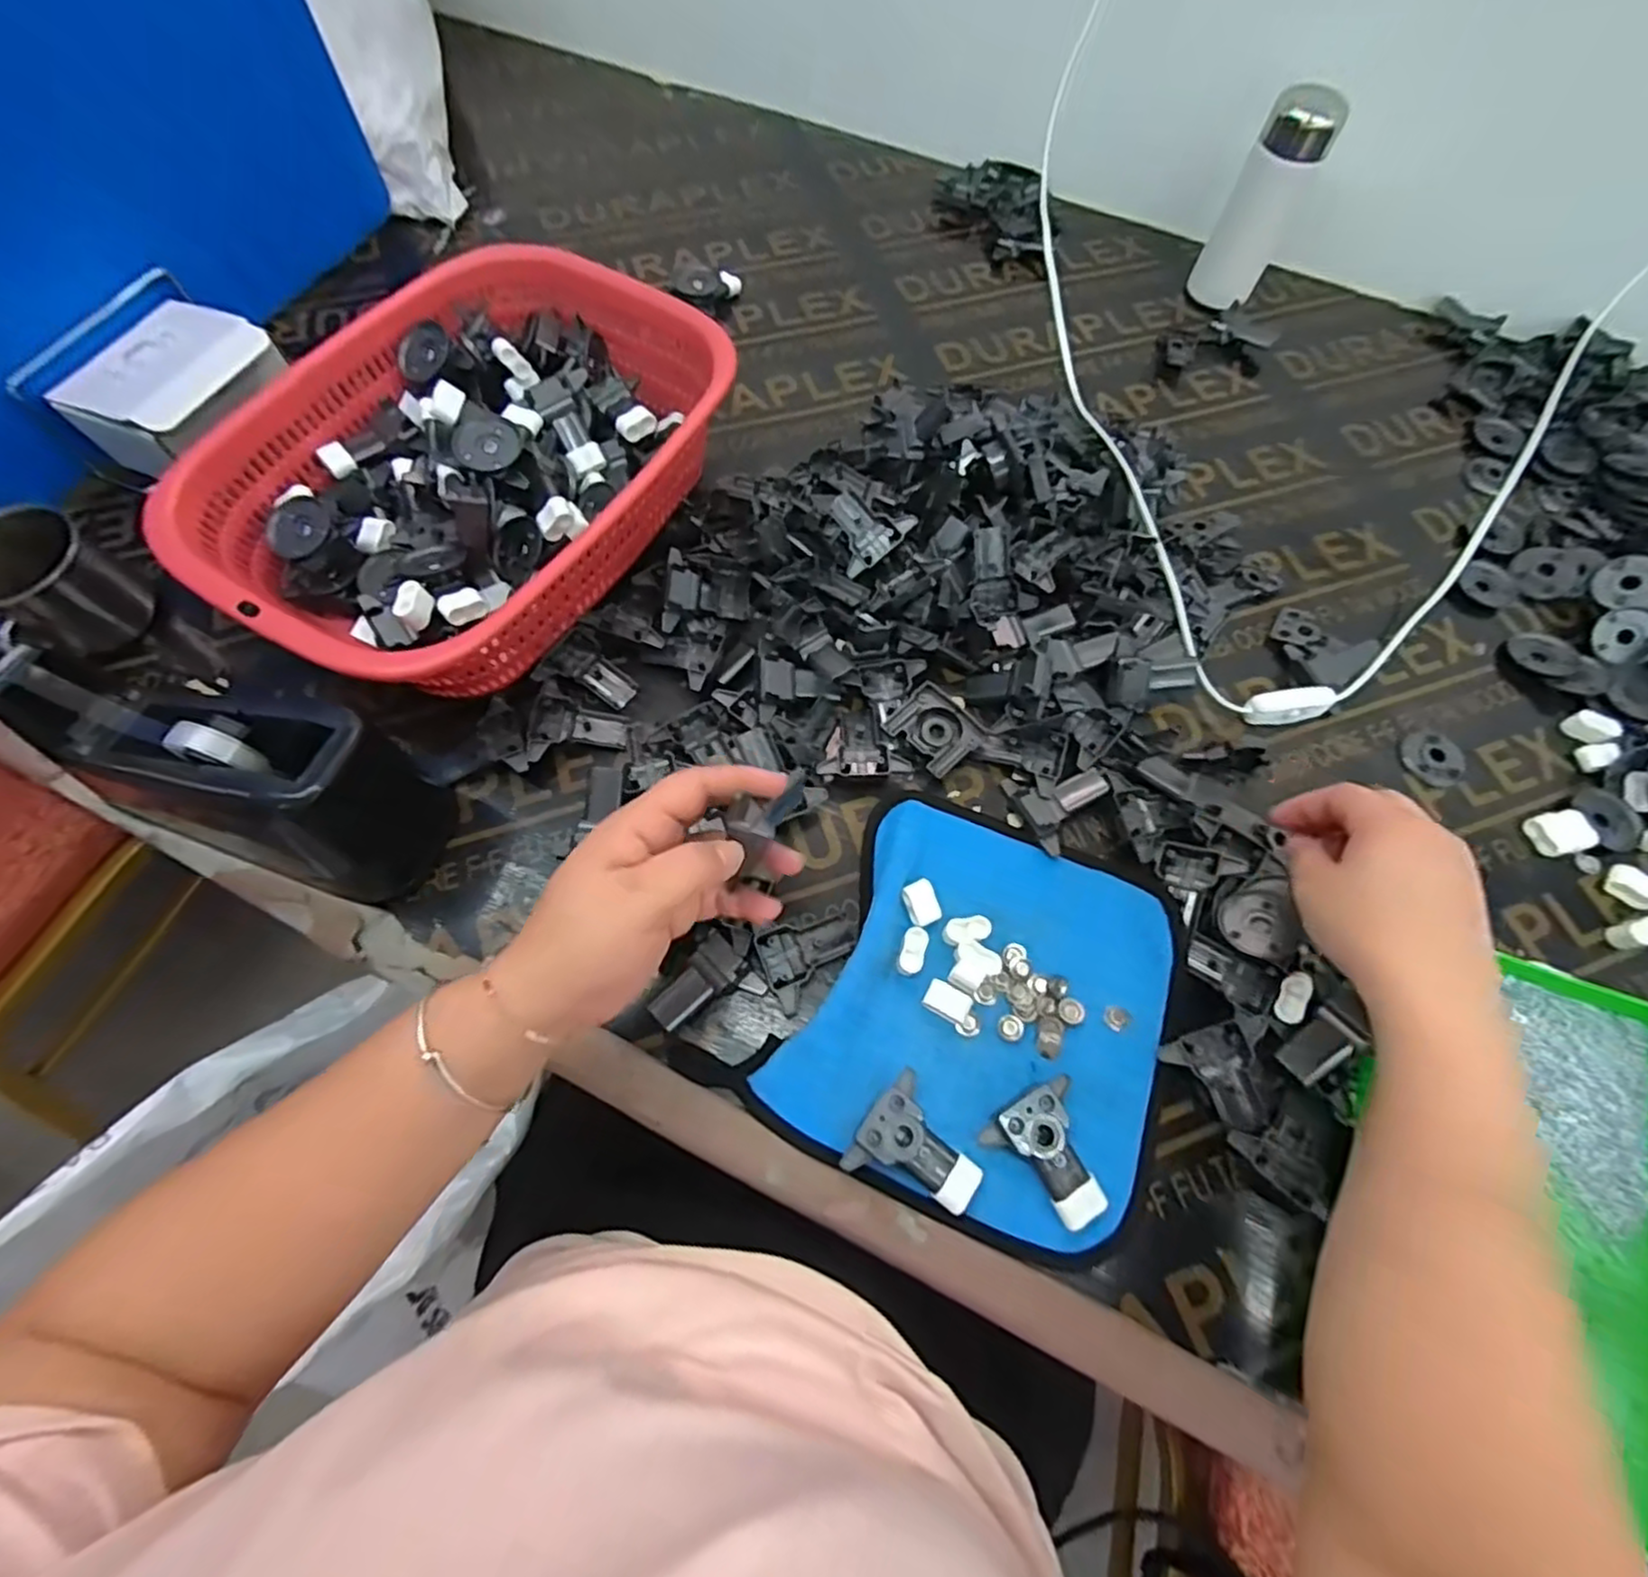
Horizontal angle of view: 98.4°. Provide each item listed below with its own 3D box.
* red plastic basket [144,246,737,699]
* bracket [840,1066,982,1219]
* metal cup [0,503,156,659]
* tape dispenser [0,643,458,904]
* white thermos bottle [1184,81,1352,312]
[{"bbox_3d":[-0.232,-0.211,0.488,0.245,0.097,0.338,30,69,11],"label":"red plastic basket"},{"bbox_3d":[0.050,0.184,0.360,0.064,0.015,0.053,33,70,12],"label":"bracket"},{"bbox_3d":[-0.501,-0.130,0.469,0.080,0.082,0.070,25,68,9],"label":"metal cup"},{"bbox_3d":[-0.322,-0.017,0.395,0.193,0.096,0.091,19,68,7],"label":"tape dispenser"},{"bbox_3d":[0.374,-0.496,0.612,0.059,0.146,0.049,26,69,9],"label":"white thermos bottle"}]

